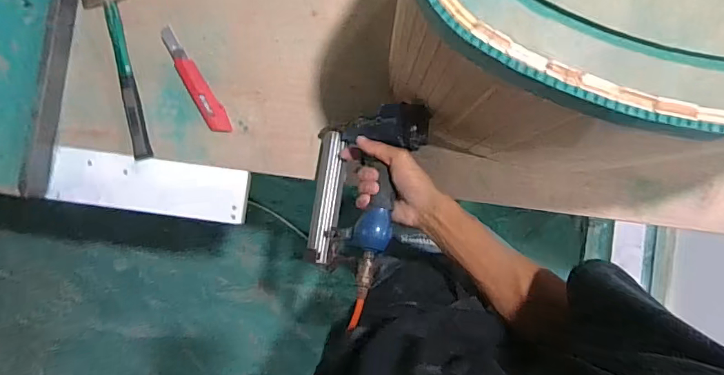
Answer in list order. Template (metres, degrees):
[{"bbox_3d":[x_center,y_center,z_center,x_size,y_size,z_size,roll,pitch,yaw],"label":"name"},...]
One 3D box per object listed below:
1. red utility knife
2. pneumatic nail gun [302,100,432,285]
[{"bbox_3d":[-0.266,-0.168,0.704,0.035,0.011,0.185,-31,89,-1],"label":"red utility knife"},{"bbox_3d":[-0.014,-0.006,0.629,0.177,0.062,0.245,18,92,41],"label":"pneumatic nail gun"}]

